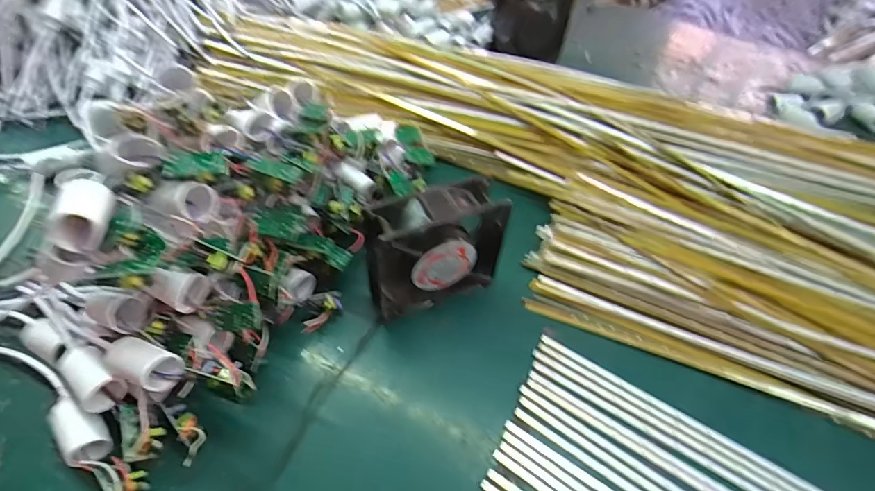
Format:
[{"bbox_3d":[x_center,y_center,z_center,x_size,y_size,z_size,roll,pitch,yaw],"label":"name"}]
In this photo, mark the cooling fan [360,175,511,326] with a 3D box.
[{"bbox_3d":[-0.003,0.007,0.403,0.126,0.124,0.043,-17,52,-18],"label":"cooling fan"}]

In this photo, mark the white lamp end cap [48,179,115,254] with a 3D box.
[{"bbox_3d":[-0.225,-0.022,0.289,0.022,0.025,0.048,-5,50,-7],"label":"white lamp end cap"}]

